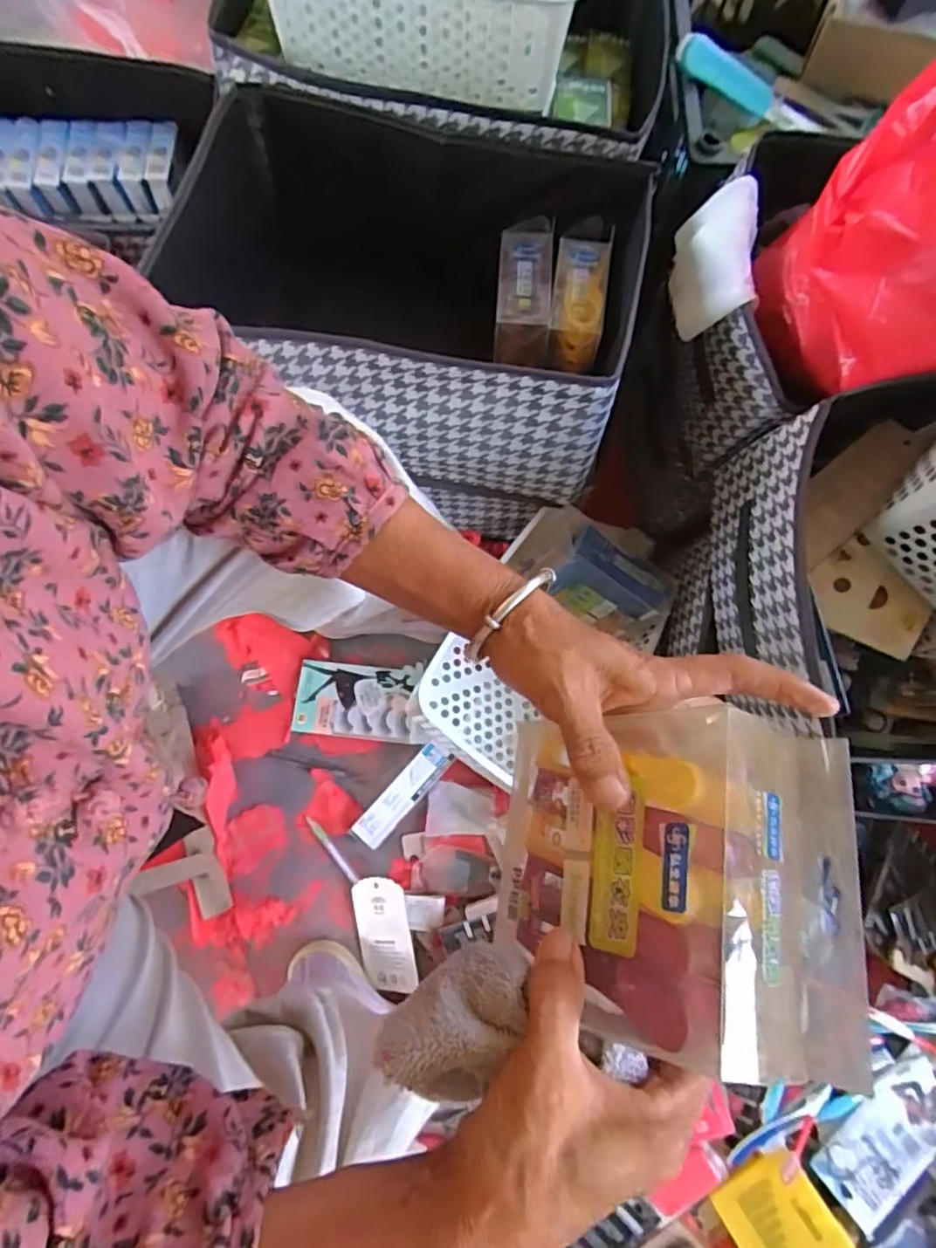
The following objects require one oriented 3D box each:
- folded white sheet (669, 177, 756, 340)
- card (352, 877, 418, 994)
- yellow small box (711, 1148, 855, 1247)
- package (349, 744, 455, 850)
[{"bbox_3d":[0.234,-0.347,0.585,0.028,0.082,0.133,11,81,-41],"label":"folded white sheet"},{"bbox_3d":[-0.096,0.353,0.690,0.068,0.008,0.120,-19,78,20],"label":"card"},{"bbox_3d":[0.298,0.569,0.564,0.091,0.020,0.113,-33,68,-5],"label":"yellow small box"},{"bbox_3d":[-0.076,0.206,0.728,0.038,0.030,0.139,43,82,9],"label":"package"}]

